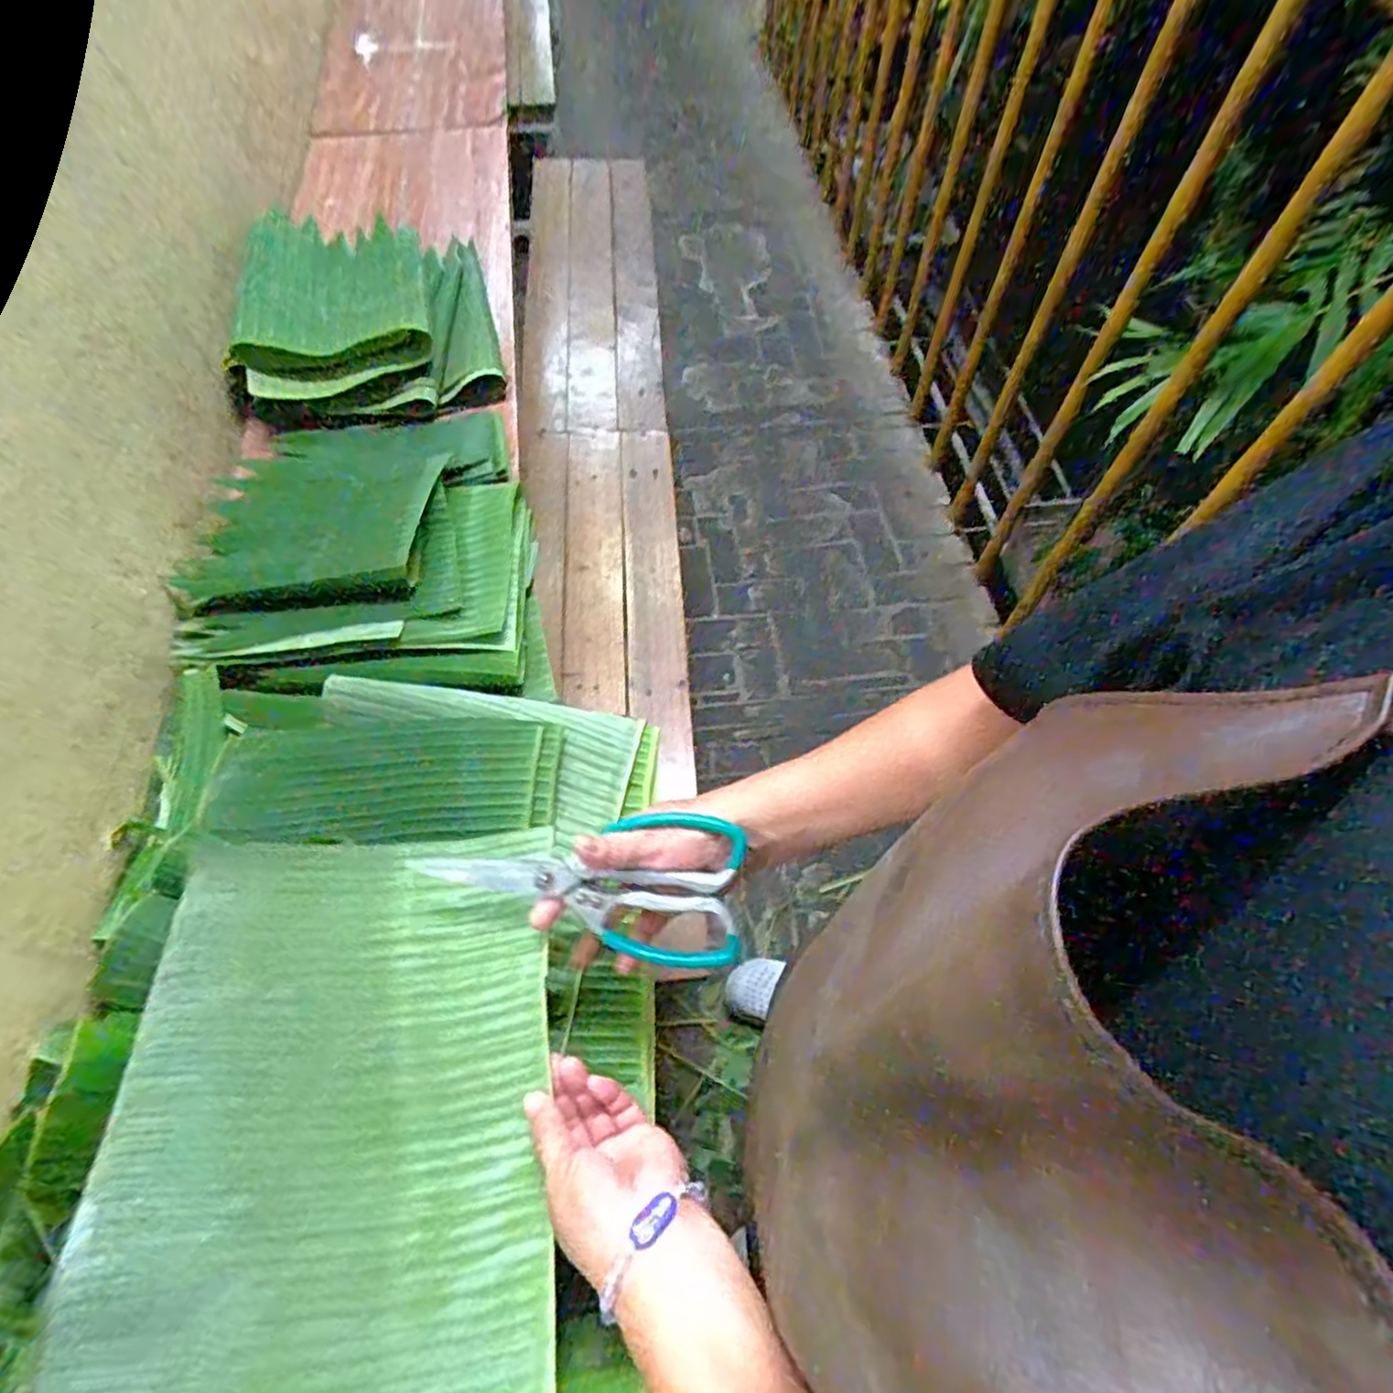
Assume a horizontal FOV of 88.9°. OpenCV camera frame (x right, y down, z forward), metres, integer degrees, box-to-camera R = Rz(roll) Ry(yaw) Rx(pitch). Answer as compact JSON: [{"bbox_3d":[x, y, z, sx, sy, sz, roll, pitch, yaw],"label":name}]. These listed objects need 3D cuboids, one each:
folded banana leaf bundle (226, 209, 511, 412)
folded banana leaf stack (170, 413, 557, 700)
[{"bbox_3d":[-0.389,-0.477,0.852,0.274,0.098,0.324,-10,62,-6],"label":"folded banana leaf bundle"},{"bbox_3d":[-0.316,-0.153,0.700,0.324,0.064,0.353,-5,61,-3],"label":"folded banana leaf stack"}]

